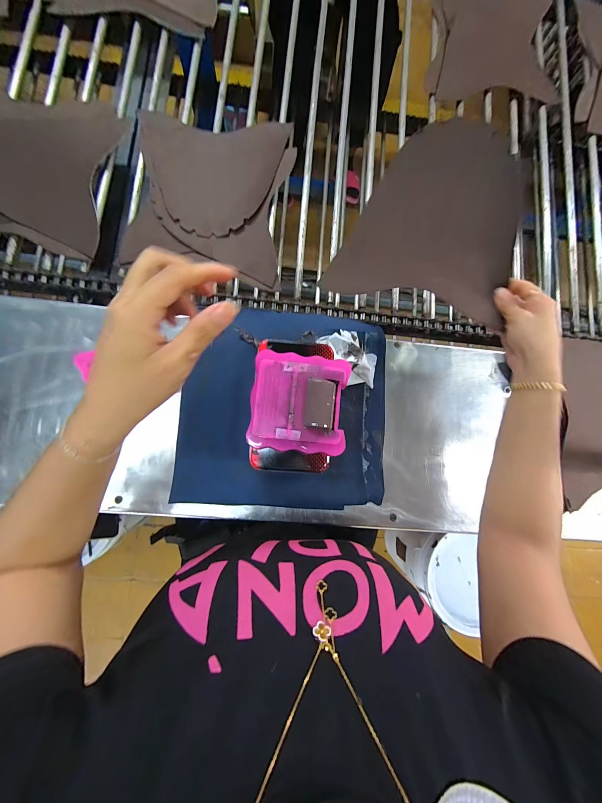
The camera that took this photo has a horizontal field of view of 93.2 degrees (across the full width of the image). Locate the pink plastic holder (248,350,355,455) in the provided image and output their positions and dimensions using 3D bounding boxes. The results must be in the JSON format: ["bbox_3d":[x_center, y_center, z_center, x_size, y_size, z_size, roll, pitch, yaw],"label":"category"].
[{"bbox_3d":[-0.001,0.001,0.314,0.103,0.010,0.106,6,82,-4],"label":"pink plastic holder"}]

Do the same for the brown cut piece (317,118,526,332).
[{"bbox_3d":[0.166,-0.226,0.370,0.231,0.019,0.192,16,124,9],"label":"brown cut piece"}]

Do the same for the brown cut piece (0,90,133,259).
[{"bbox_3d":[-0.454,-0.393,0.472,0.268,0.027,0.287,7,78,-8],"label":"brown cut piece"}]

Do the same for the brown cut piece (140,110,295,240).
[{"bbox_3d":[-0.140,-0.390,0.490,0.240,0.012,0.214,-4,83,-5],"label":"brown cut piece"}]

